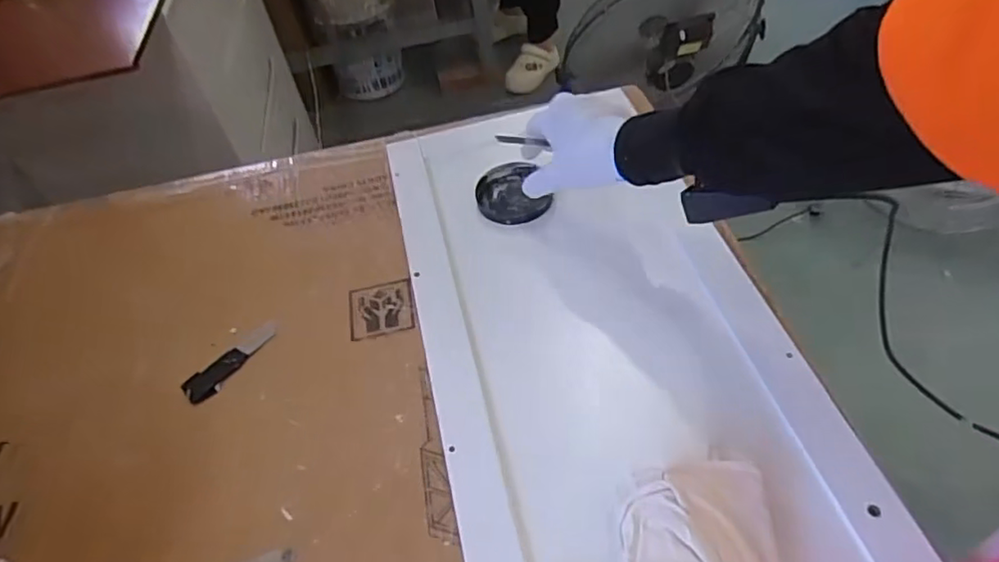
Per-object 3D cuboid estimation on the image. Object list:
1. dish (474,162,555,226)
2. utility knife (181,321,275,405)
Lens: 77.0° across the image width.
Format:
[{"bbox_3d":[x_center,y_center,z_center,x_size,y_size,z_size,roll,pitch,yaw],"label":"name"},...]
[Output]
[{"bbox_3d":[0.013,-0.096,0.667,0.075,0.016,0.085,-6,49,0],"label":"dish"},{"bbox_3d":[-0.248,0.074,0.585,0.029,0.004,0.098,31,59,27],"label":"utility knife"}]

